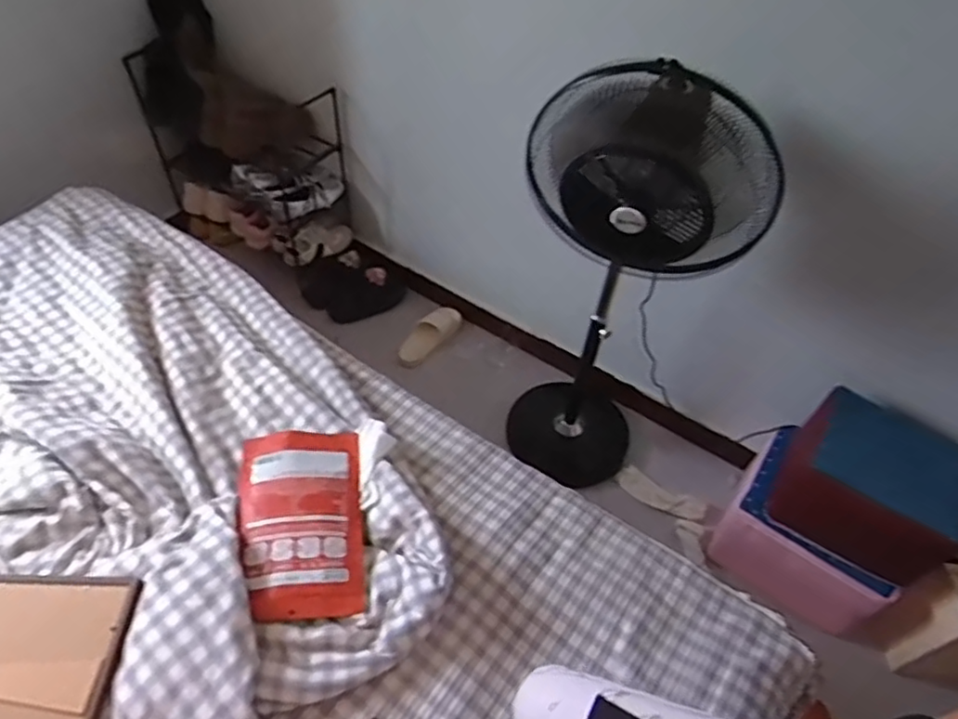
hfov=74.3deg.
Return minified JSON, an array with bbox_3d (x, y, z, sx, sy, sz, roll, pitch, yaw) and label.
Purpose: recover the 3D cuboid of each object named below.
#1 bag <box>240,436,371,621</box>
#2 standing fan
[{"bbox_3d":[-0.286,0.255,1.012,0.193,0.055,0.330,-4,50,-9],"label":"bag"},{"bbox_3d":[0.274,-0.163,1.452,0.375,1.138,0.546,10,49,3],"label":"standing fan"}]

